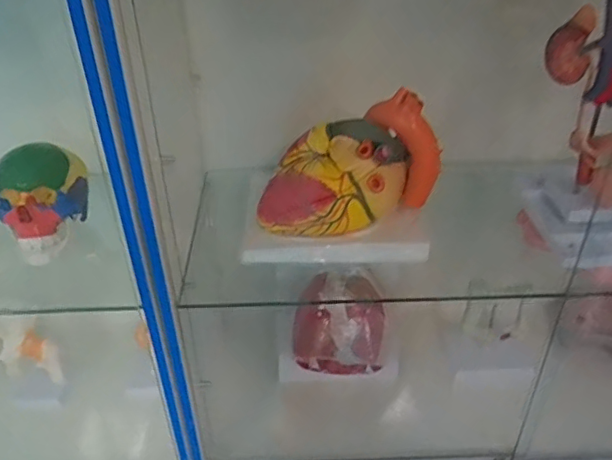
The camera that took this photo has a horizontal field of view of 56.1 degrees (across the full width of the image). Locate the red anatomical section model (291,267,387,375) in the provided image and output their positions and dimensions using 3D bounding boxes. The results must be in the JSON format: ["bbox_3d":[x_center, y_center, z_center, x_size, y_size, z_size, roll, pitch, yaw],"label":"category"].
[{"bbox_3d":[0.060,0.193,1.113,0.168,0.220,0.082,0,36,1],"label":"red anatomical section model"}]

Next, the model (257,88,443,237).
[{"bbox_3d":[0.058,-0.101,0.854,0.253,0.200,0.107,-3,36,-3],"label":"model"}]

